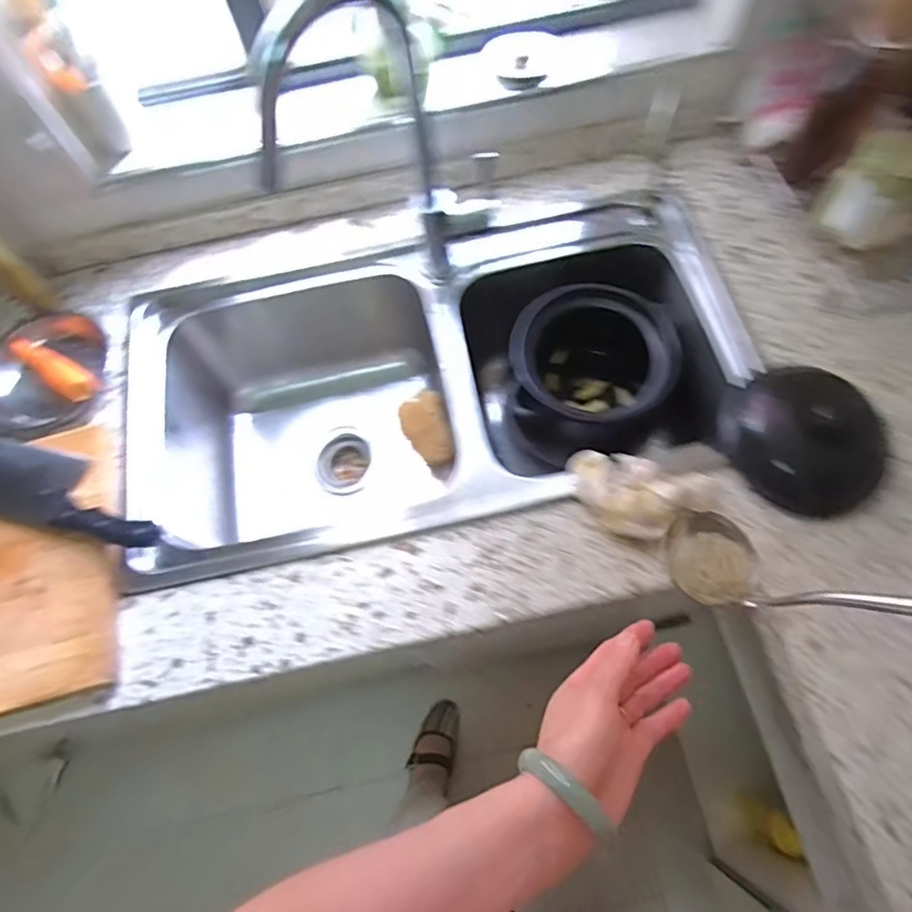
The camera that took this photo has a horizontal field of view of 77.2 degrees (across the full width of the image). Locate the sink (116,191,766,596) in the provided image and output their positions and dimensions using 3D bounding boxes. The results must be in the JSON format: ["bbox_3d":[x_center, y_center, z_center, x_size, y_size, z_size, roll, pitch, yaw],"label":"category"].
[{"bbox_3d":[-0.035,-0.092,0.795,0.733,0.253,0.453,-13,68,-1],"label":"sink"}]

